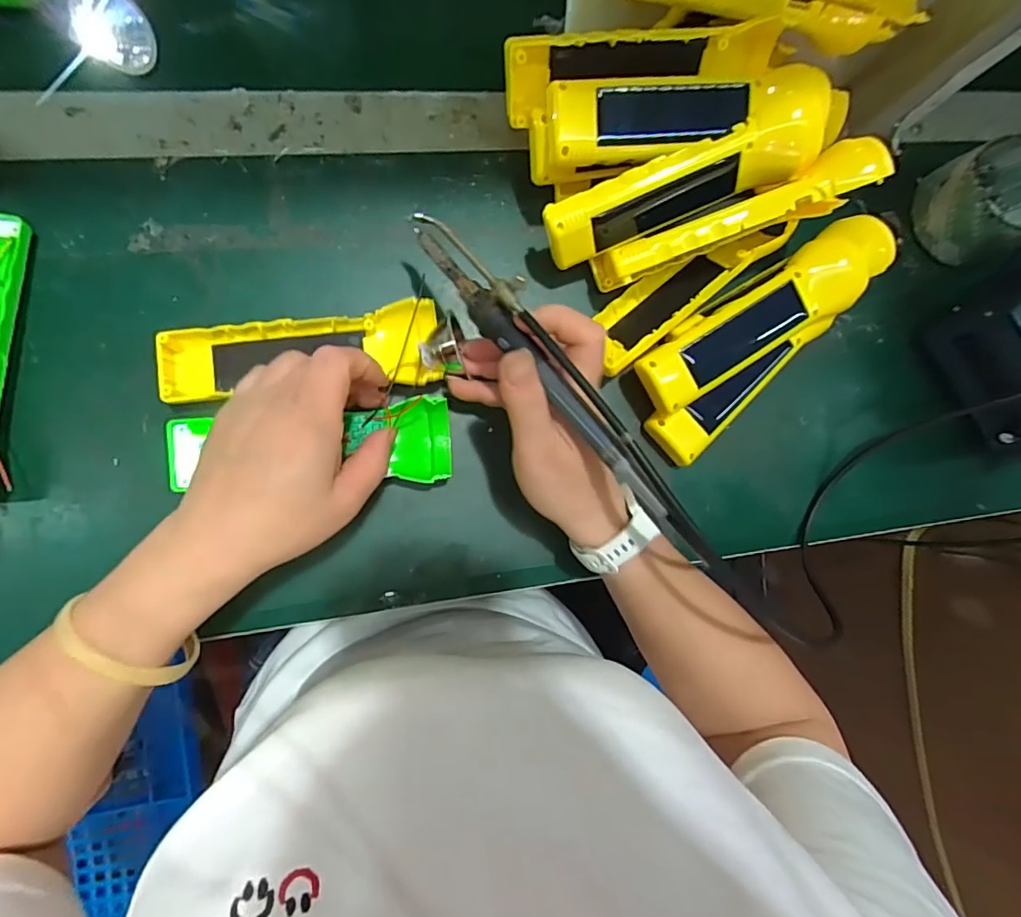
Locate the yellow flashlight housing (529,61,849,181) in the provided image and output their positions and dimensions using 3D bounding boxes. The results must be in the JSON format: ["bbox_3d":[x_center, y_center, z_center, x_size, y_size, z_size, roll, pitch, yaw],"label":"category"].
[{"bbox_3d":[0.102,-0.200,0.311,0.174,0.046,0.042,-6,91,-9],"label":"yellow flashlight housing"}]

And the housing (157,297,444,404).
[{"bbox_3d":[-0.127,-0.063,0.317,0.163,0.022,0.050,-7,91,-1],"label":"housing"}]

